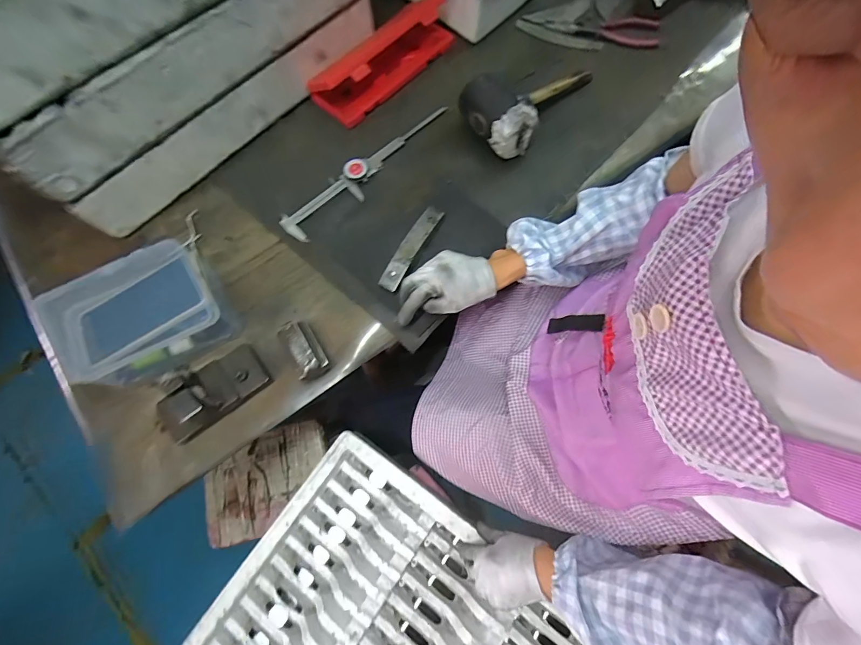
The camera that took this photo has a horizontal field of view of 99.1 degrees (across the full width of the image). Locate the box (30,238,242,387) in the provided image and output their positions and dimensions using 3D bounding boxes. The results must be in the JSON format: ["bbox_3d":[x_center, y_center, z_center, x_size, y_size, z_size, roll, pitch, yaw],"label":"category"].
[{"bbox_3d":[-0.356,-0.002,0.462,0.179,0.105,0.104,-27,75,-7],"label":"box"}]

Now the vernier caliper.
[{"bbox_3d":[-0.093,-0.240,0.571,0.318,0.014,0.054,-42,77,-10],"label":"vernier caliper"}]

